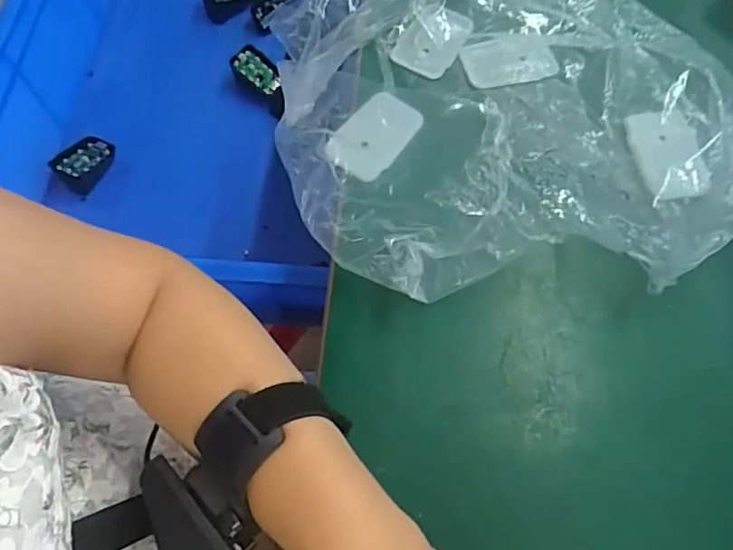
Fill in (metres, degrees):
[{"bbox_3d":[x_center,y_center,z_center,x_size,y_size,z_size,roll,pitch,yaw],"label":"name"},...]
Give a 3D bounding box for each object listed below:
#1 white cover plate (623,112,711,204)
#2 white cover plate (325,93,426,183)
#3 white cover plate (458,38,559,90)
[{"bbox_3d":[0.200,-0.081,0.354,0.036,0.005,0.075,-14,58,21],"label":"white cover plate"},{"bbox_3d":[0.005,-0.096,0.360,0.044,0.010,0.067,32,75,10],"label":"white cover plate"},{"bbox_3d":[0.103,-0.157,0.387,0.064,0.009,0.040,-6,76,12],"label":"white cover plate"}]

